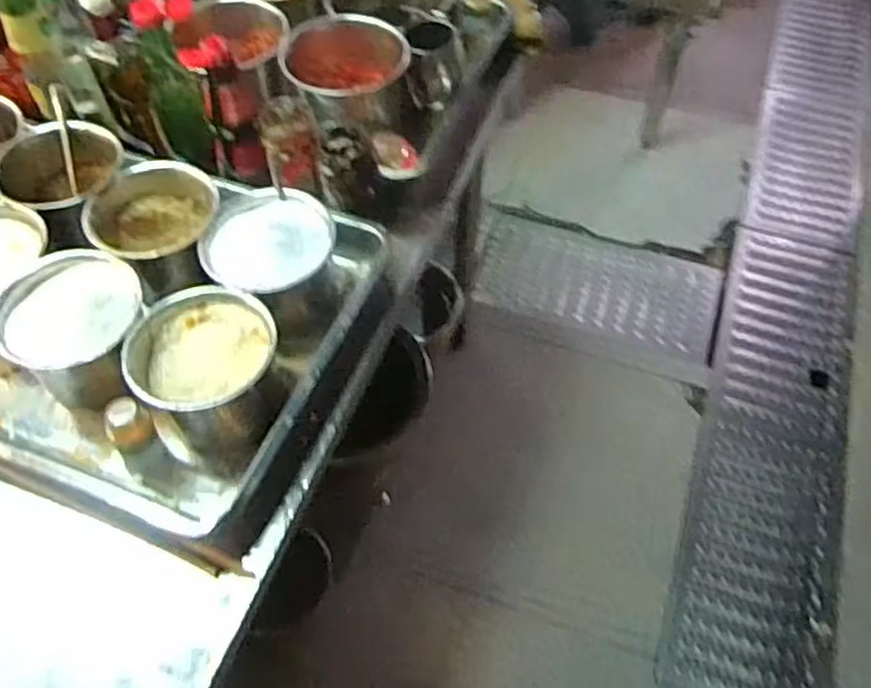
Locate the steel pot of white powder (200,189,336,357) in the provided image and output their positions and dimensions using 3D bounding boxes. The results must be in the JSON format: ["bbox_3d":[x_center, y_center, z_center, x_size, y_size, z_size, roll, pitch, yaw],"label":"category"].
[{"bbox_3d":[-0.166,-0.084,0.786,0.126,0.117,0.143,-22,60,-14],"label":"steel pot of white powder"}]

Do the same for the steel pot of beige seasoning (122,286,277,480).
[{"bbox_3d":[-0.224,0.030,0.728,0.128,0.104,0.139,0,57,0],"label":"steel pot of beige seasoning"}]

